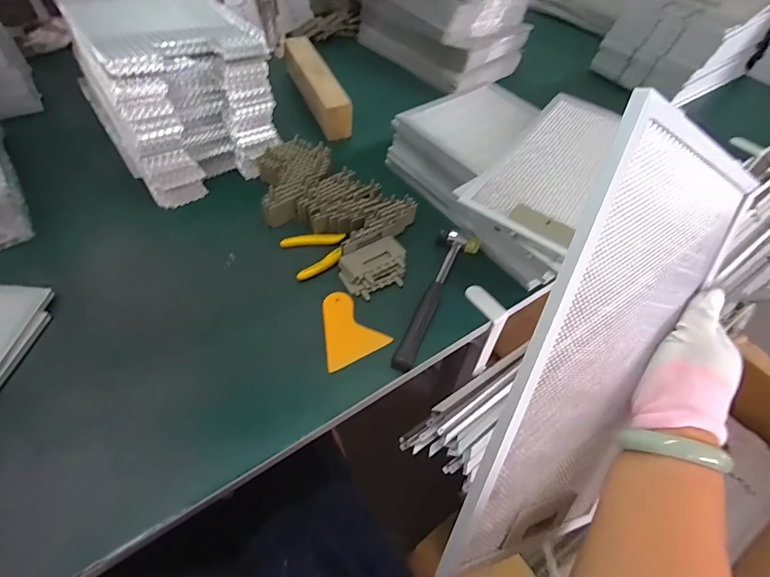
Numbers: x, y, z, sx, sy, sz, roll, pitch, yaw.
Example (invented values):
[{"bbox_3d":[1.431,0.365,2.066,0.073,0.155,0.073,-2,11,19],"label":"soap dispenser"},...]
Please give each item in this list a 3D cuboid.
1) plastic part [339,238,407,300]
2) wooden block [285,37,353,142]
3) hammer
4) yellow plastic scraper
[{"bbox_3d":[-0.014,-0.028,0.584,0.092,0.026,0.067,-24,58,-21],"label":"plastic part"},{"bbox_3d":[-0.135,-0.395,0.823,0.056,0.064,0.264,-17,56,-17],"label":"wooden block"},{"bbox_3d":[0.071,0.011,0.563,0.055,0.024,0.225,19,53,10],"label":"hammer"},{"bbox_3d":[-0.054,0.048,0.537,0.082,0.004,0.098,-25,58,-21],"label":"yellow plastic scraper"}]

